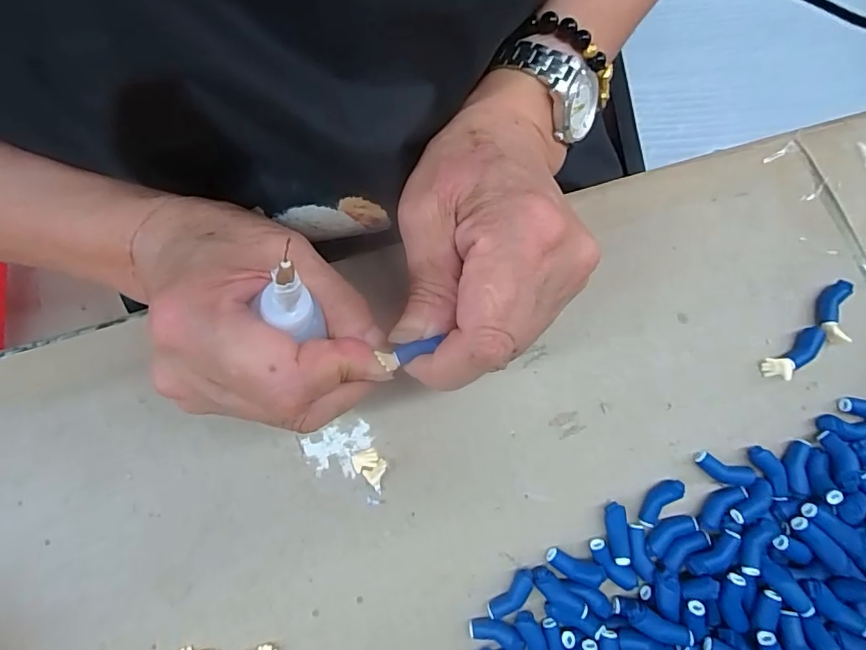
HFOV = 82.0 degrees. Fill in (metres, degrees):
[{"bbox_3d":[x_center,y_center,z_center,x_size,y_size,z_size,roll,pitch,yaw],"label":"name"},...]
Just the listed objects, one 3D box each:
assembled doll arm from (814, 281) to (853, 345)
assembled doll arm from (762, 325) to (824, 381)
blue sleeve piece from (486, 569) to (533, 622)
[{"bbox_3d":[0.185,-0.006,0.231,0.011,0.009,0.029,17,81,3],"label":"assembled doll arm"},{"bbox_3d":[0.166,0.013,0.227,0.032,0.009,0.011,-34,82,-5],"label":"assembled doll arm"},{"bbox_3d":[0.034,0.116,0.214,0.010,0.007,0.025,43,83,6],"label":"blue sleeve piece"}]

